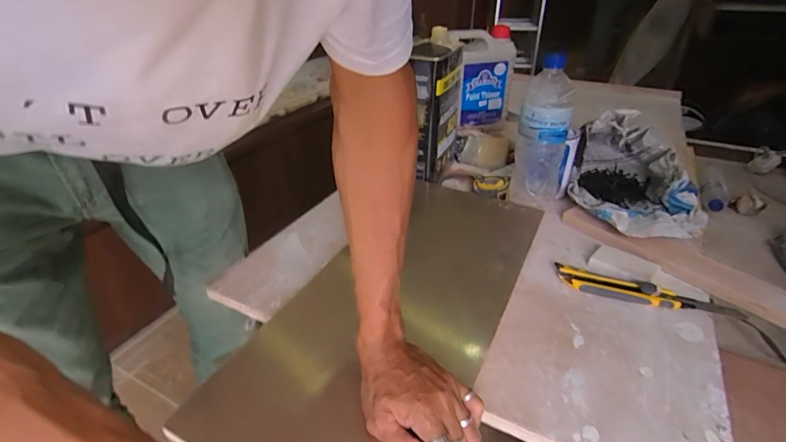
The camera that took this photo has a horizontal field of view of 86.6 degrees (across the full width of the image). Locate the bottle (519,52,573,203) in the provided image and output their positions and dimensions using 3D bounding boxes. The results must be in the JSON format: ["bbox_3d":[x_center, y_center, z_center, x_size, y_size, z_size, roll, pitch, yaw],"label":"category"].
[{"bbox_3d":[0.244,-0.137,0.673,0.074,0.238,0.064,13,35,20],"label":"bottle"}]

